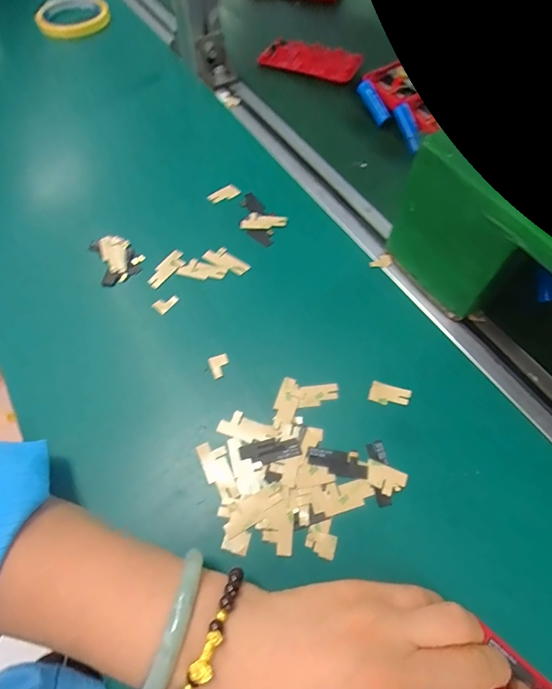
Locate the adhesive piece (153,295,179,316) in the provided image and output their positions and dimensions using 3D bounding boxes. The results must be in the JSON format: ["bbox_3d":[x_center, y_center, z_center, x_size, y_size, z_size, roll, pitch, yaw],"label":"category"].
[{"bbox_3d":[-0.089,-0.033,0.325,0.020,0.005,0.011,-41,69,-20],"label":"adhesive piece"}]

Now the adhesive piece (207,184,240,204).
[{"bbox_3d":[-0.050,-0.144,0.389,0.030,0.005,0.017,-36,67,-18],"label":"adhesive piece"}]

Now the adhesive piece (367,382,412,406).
[{"bbox_3d":[0.082,0.037,0.289,0.029,0.004,0.015,15,62,7],"label":"adhesive piece"}]

